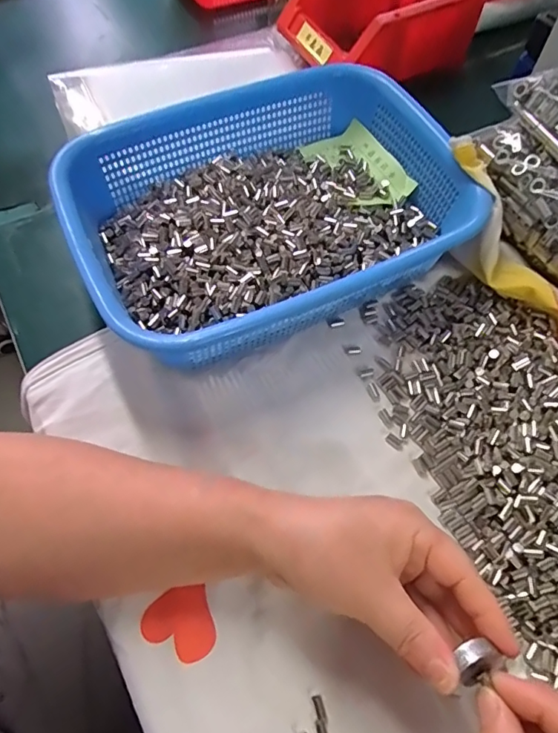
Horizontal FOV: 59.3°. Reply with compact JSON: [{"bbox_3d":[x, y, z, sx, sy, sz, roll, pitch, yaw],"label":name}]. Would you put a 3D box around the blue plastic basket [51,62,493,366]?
[{"bbox_3d":[-0.005,-0.116,0.380,0.287,0.074,0.208,-23,66,-13],"label":"blue plastic basket"}]

